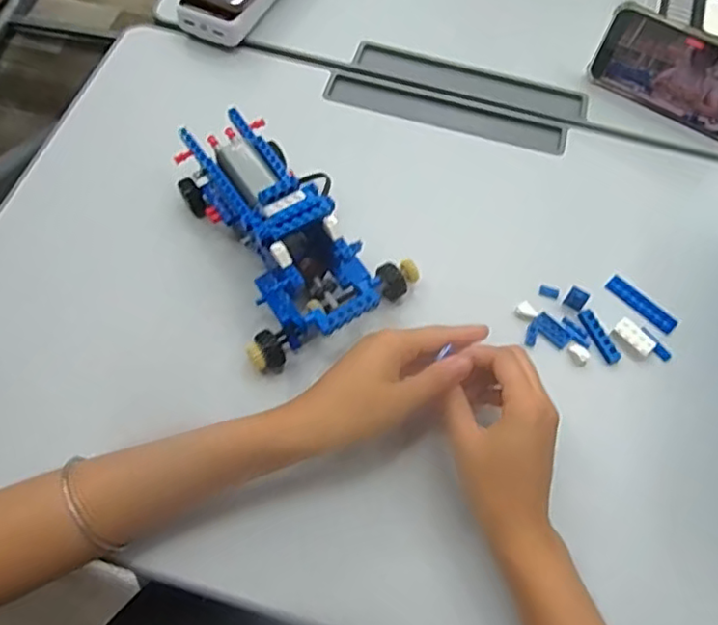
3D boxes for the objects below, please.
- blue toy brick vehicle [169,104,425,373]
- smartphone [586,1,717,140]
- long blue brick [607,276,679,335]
[{"bbox_3d":[-0.055,-0.077,0.498,0.135,0.089,0.216,-24,66,-15],"label":"blue toy brick vehicle"},{"bbox_3d":[0.311,-0.231,0.602,0.161,0.080,0.011,32,49,13],"label":"smartphone"},{"bbox_3d":[0.239,-0.007,0.523,0.016,0.005,0.063,-41,72,-21],"label":"long blue brick"}]

